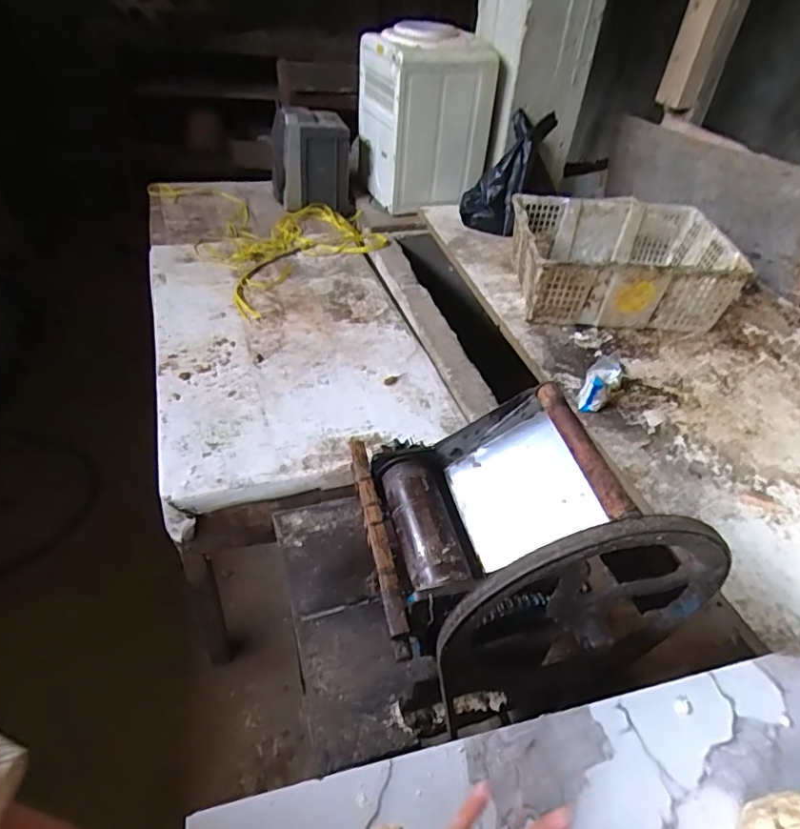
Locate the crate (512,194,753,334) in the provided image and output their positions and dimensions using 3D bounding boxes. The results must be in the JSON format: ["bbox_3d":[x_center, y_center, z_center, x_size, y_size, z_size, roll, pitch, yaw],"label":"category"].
[{"bbox_3d":[0.512,-0.358,1.293,0.469,0.186,0.344,4,43,-1],"label":"crate"}]

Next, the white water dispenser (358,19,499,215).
[{"bbox_3d":[0.066,-0.867,1.605,0.315,0.441,0.316,-9,45,-14],"label":"white water dispenser"}]

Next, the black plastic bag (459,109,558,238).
[{"bbox_3d":[0.293,-0.681,1.498,0.170,0.348,0.078,32,8,30],"label":"black plastic bag"}]

